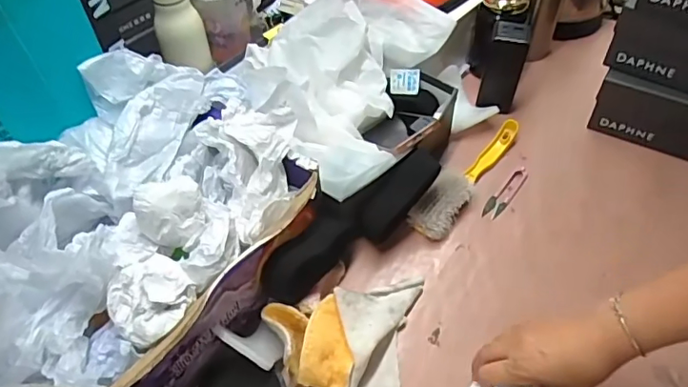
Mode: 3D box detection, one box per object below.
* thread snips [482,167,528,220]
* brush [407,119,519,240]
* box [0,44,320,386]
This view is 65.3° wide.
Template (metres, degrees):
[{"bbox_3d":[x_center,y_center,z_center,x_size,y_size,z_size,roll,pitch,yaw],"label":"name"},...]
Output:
[{"bbox_3d":[0.223,-0.001,0.737,0.023,0.006,0.104,34,60,26],"label":"thread snips"},{"bbox_3d":[0.173,-0.027,0.741,0.051,0.036,0.233,32,59,25],"label":"brush"},{"bbox_3d":[-0.245,0.034,0.542,0.287,0.196,0.410,28,57,23],"label":"box"}]

